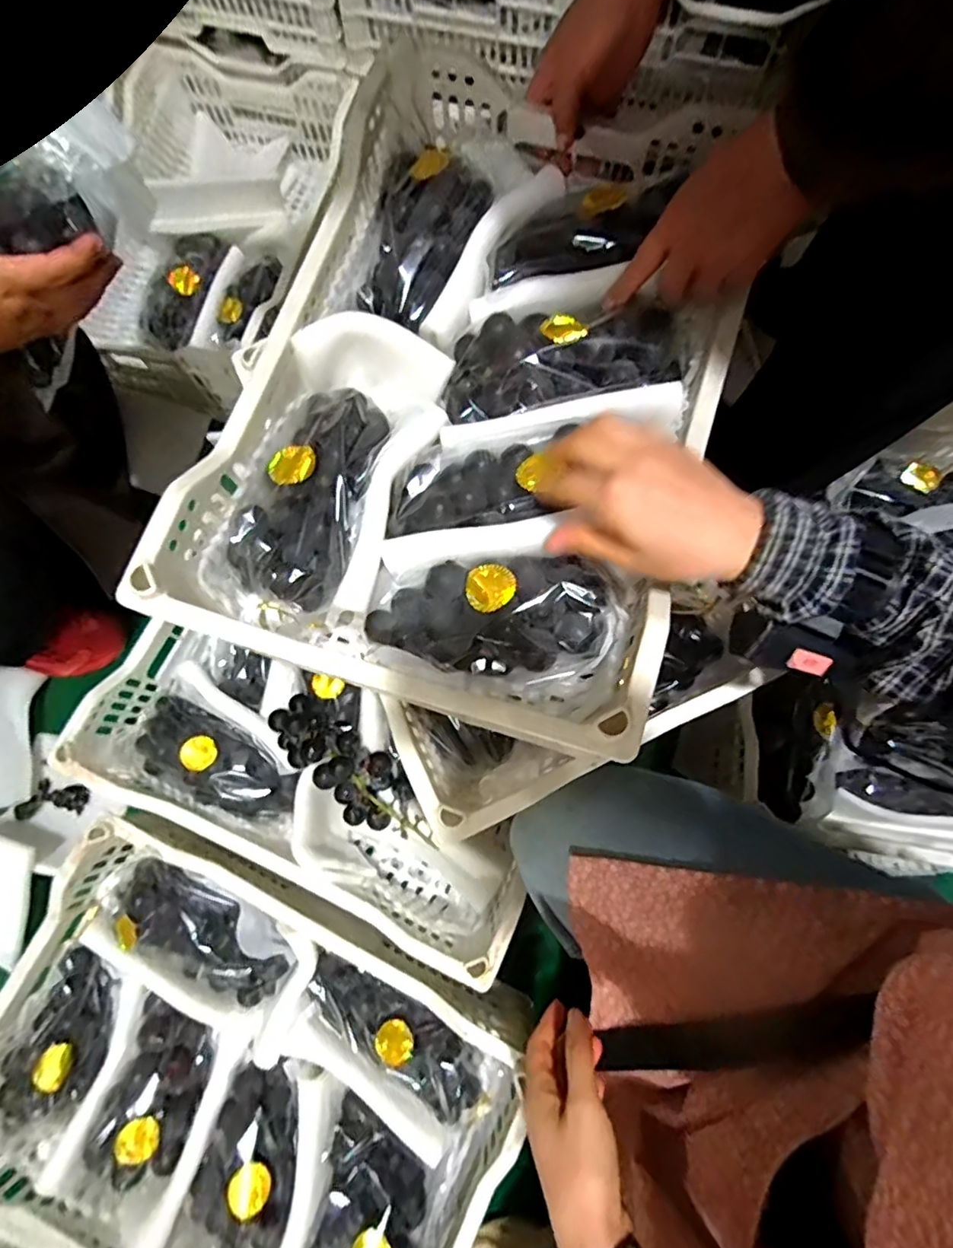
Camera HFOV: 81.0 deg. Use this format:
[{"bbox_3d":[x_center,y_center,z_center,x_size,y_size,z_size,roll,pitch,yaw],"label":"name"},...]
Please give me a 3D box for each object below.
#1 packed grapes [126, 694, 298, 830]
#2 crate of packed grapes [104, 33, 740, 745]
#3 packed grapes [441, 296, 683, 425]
[{"bbox_3d":[-0.312,0.165,0.666,0.211,0.060,0.091,27,78,7],"label":"packed grapes"},{"bbox_3d":[0.005,-0.178,0.476,0.339,0.148,0.495,17,77,5],"label":"crate of packed grapes"},{"bbox_3d":[0.066,-0.220,0.457,0.191,0.055,0.083,-9,76,-2],"label":"packed grapes"}]

